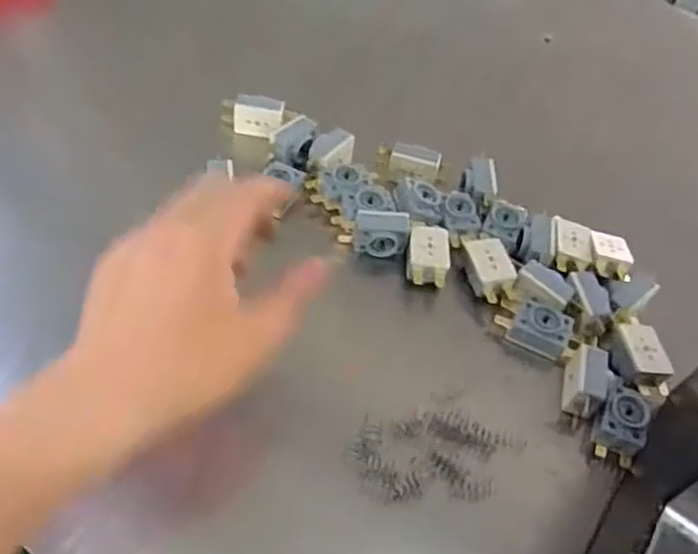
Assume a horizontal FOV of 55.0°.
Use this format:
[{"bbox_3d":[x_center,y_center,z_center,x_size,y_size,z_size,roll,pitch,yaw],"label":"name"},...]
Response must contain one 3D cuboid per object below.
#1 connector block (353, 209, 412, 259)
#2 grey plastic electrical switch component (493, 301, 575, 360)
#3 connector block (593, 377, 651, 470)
[{"bbox_3d":[0.023,-0.030,0.472,0.038,0.023,0.024,8,52,-1],"label":"connector block"},{"bbox_3d":[0.123,0.031,0.446,0.046,0.024,0.028,24,53,11],"label":"grey plastic electrical switch component"},{"bbox_3d":[0.164,0.087,0.403,0.028,0.016,0.045,24,53,11],"label":"connector block"}]

